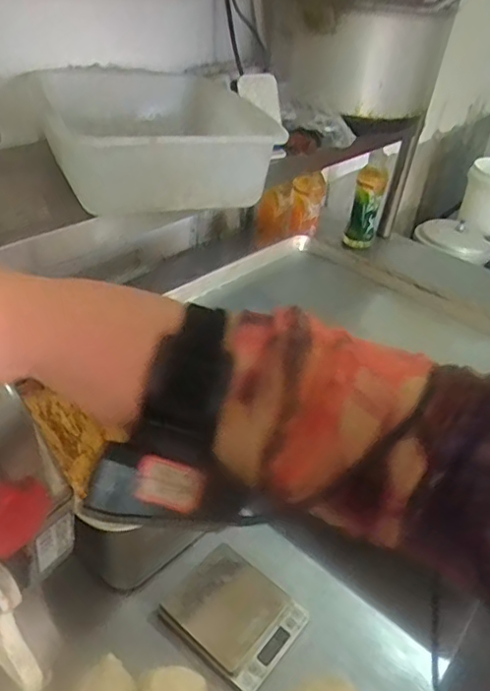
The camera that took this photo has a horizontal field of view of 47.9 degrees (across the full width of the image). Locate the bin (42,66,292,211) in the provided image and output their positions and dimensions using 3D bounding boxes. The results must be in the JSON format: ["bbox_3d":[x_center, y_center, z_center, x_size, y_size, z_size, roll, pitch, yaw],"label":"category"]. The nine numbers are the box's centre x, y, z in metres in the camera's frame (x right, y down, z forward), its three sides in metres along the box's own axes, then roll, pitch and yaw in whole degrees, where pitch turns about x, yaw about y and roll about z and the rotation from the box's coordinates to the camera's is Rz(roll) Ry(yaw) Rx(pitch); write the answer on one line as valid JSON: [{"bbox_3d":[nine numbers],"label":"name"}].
[{"bbox_3d":[-0.136,-0.288,0.743,0.265,0.106,0.378,-9,39,-21],"label":"bin"}]

